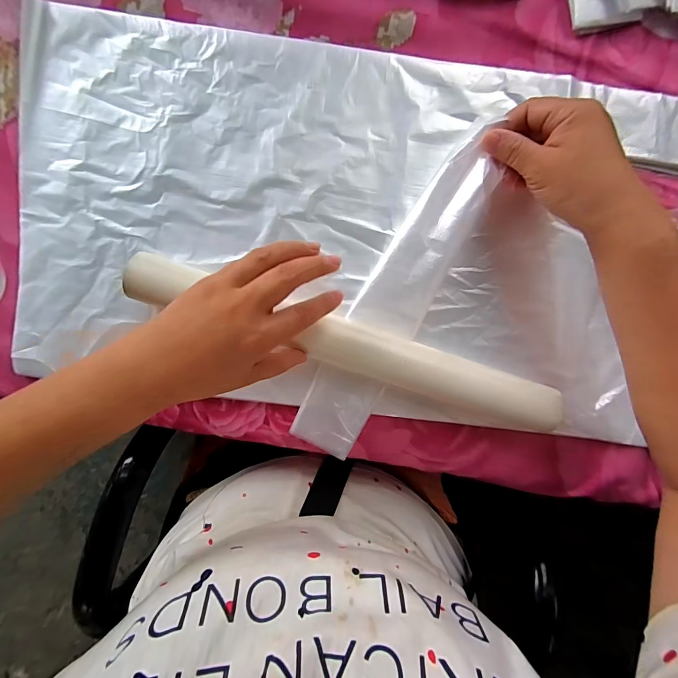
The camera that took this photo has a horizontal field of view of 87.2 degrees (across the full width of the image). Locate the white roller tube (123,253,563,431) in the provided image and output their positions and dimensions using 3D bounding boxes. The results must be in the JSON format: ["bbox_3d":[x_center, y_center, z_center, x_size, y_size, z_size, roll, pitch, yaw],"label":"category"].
[{"bbox_3d":[0.018,0.009,0.301,0.378,0.032,0.042,19,94,-7],"label":"white roller tube"}]

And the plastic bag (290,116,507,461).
[{"bbox_3d":[0.047,-0.030,0.300,0.057,0.021,0.275,28,97,-3],"label":"plastic bag"}]

